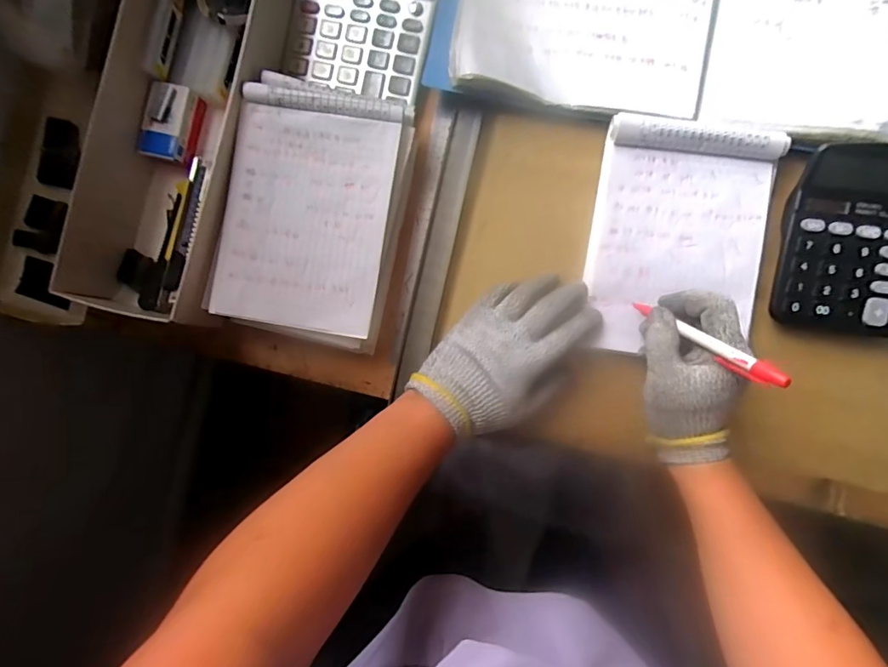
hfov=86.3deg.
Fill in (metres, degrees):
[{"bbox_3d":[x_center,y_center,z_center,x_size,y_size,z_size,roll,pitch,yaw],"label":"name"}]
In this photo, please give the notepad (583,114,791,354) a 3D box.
[{"bbox_3d":[0.202,-0.082,0.407,0.141,0.016,0.201,10,91,5],"label":"notepad"}]

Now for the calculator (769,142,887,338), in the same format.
[{"bbox_3d":[0.340,-0.076,0.387,0.119,0.030,0.150,8,91,5],"label":"calculator"}]

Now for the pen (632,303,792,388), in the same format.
[{"bbox_3d":[0.187,0.005,0.341,0.014,0.124,0.008,-48,125,4],"label":"pen"}]

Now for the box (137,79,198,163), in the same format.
[{"bbox_3d":[-0.263,-0.201,0.450,0.036,0.020,0.070,12,91,5],"label":"box"}]

